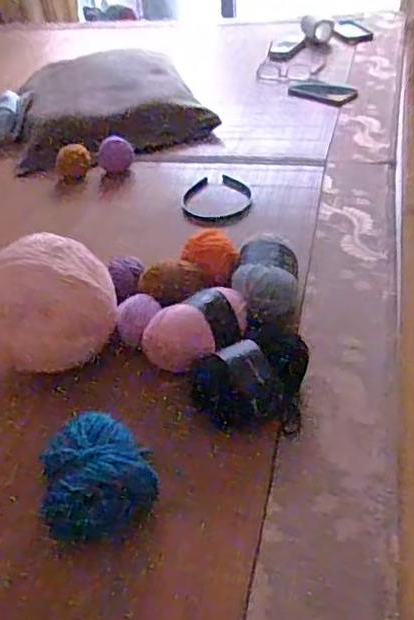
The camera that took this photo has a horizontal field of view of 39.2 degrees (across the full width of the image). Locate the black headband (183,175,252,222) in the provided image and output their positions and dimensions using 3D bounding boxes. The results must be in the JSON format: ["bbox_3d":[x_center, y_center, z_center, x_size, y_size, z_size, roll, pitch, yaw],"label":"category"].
[{"bbox_3d":[0.016,-0.179,0.940,0.110,0.018,0.117,-3,40,3],"label":"black headband"}]

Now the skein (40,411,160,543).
[{"bbox_3d":[-0.100,0.149,0.512,0.097,0.058,0.099,25,48,31],"label":"skein"}]

